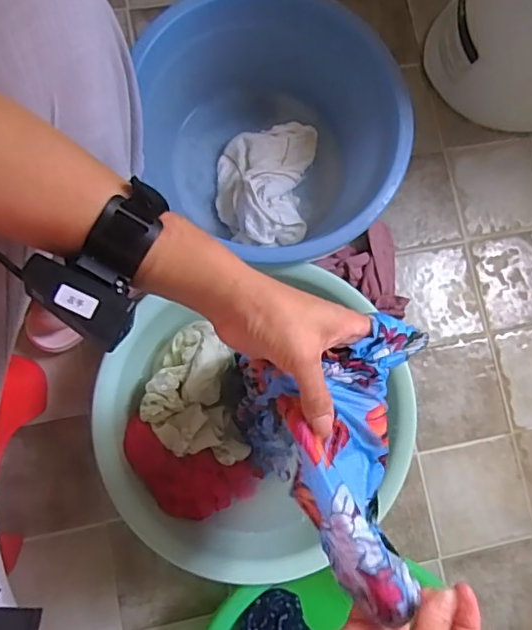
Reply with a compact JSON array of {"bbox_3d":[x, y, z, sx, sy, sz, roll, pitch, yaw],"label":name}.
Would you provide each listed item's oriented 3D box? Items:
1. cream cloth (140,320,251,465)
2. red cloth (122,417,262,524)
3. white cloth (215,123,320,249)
[{"bbox_3d":[-0.097,0.105,0.717,0.120,0.058,0.182,-12,75,-5],"label":"cream cloth"},{"bbox_3d":[-0.101,0.208,0.709,0.182,0.050,0.096,26,74,-14],"label":"red cloth"},{"bbox_3d":[-0.004,-0.192,0.810,0.140,0.060,0.204,9,74,1],"label":"white cloth"}]

